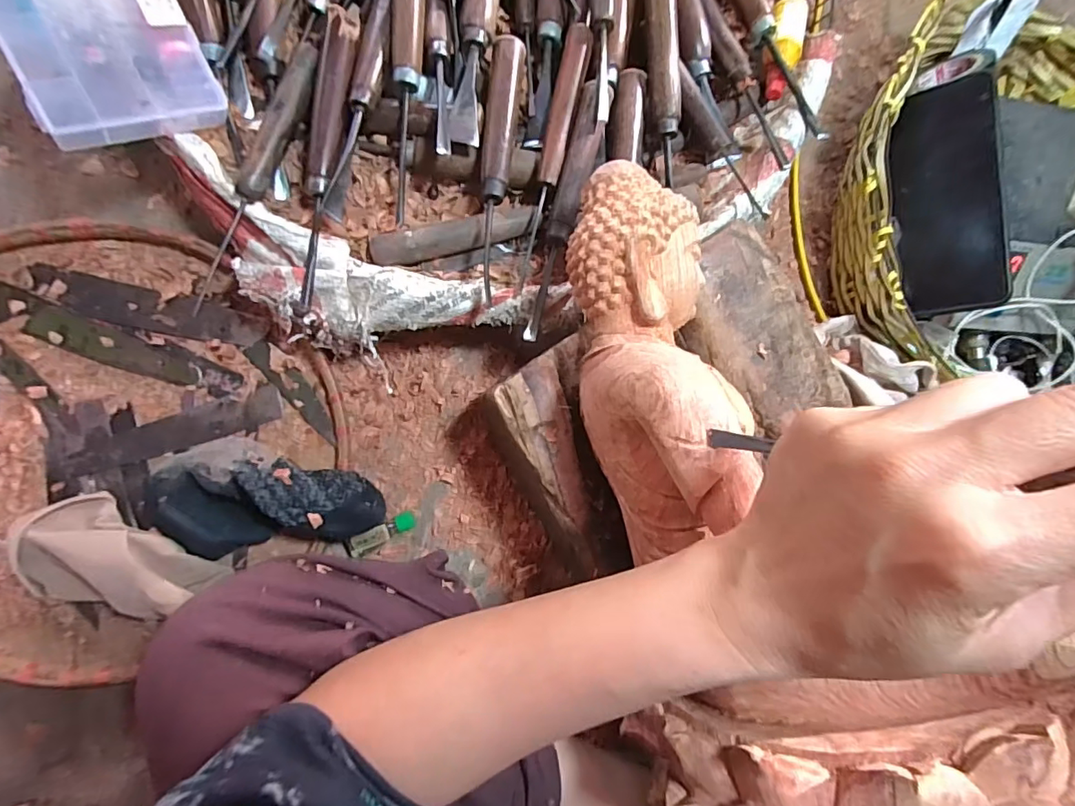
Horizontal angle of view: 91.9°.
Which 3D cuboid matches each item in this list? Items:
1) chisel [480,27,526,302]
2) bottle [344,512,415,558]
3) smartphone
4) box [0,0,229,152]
[{"bbox_3d":[-0.026,-0.151,0.327,0.020,0.021,0.160,7,87,-10],"label":"chisel"},{"bbox_3d":[-0.112,0.094,0.372,0.050,0.010,0.014,-26,92,-8],"label":"bottle"},{"bbox_3d":[0.283,-0.141,0.360,0.060,0.009,0.152,-4,88,33],"label":"smartphone"},{"bbox_3d":[-0.229,-0.189,0.273,0.086,0.025,0.088,-36,108,-34],"label":"box"}]

